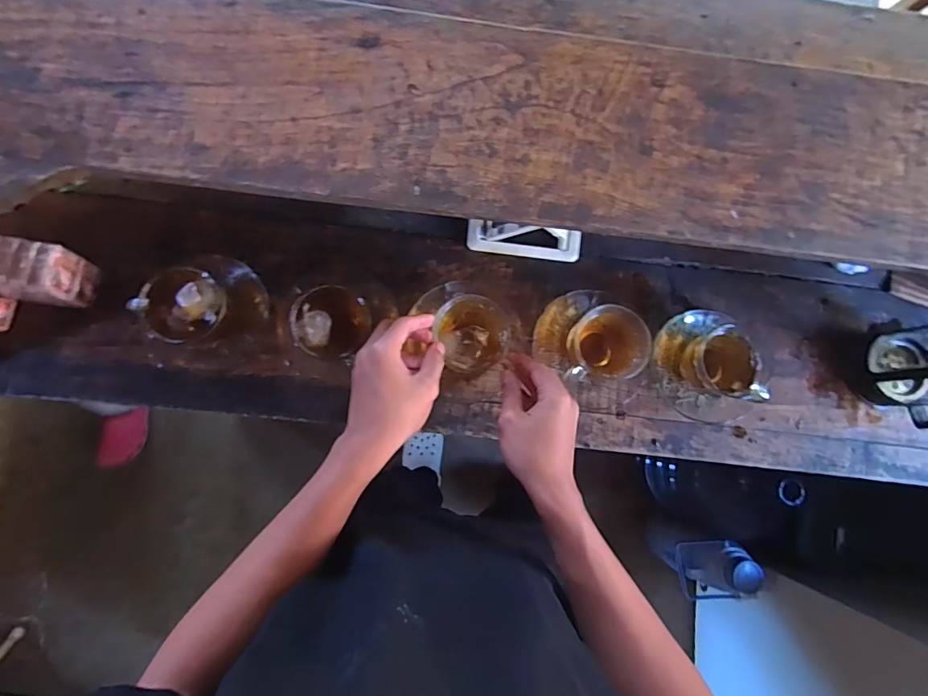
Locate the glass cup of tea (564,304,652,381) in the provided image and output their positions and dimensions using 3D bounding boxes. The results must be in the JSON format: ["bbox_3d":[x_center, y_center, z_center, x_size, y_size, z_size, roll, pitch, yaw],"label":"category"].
[{"bbox_3d":[0.156,-0.004,0.539,0.088,0.065,0.079,-6,84,-4],"label":"glass cup of tea"}]

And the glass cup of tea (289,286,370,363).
[{"bbox_3d":[-0.144,-0.028,0.521,0.079,0.074,0.071,-44,88,-7],"label":"glass cup of tea"}]

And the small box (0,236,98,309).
[{"bbox_3d":[-0.457,-0.079,0.510,0.090,0.063,0.058,8,83,-3],"label":"small box"}]

